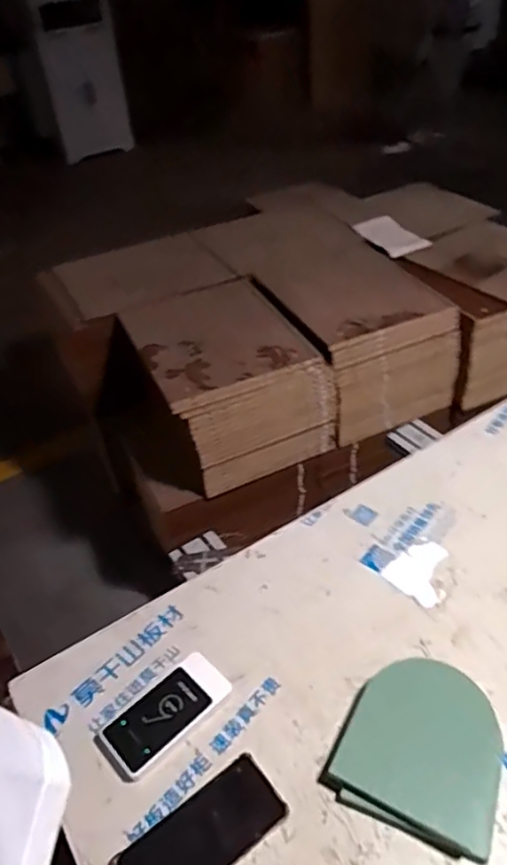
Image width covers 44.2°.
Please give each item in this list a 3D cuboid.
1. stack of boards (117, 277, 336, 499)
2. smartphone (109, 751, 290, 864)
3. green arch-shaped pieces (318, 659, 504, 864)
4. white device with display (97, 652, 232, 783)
[{"bbox_3d":[-0.064,-0.119,1.519,0.381,0.315,0.380,-21,43,-17],"label":"stack of boards"},{"bbox_3d":[-0.051,0.400,0.617,0.168,0.015,0.076,-28,45,-24],"label":"smartphone"},{"bbox_3d":[0.179,0.333,0.671,0.162,0.034,0.171,14,44,21],"label":"green arch-shaped pieces"},{"bbox_3d":[-0.102,0.321,0.716,0.149,0.019,0.075,-32,47,-28],"label":"white device with display"}]

